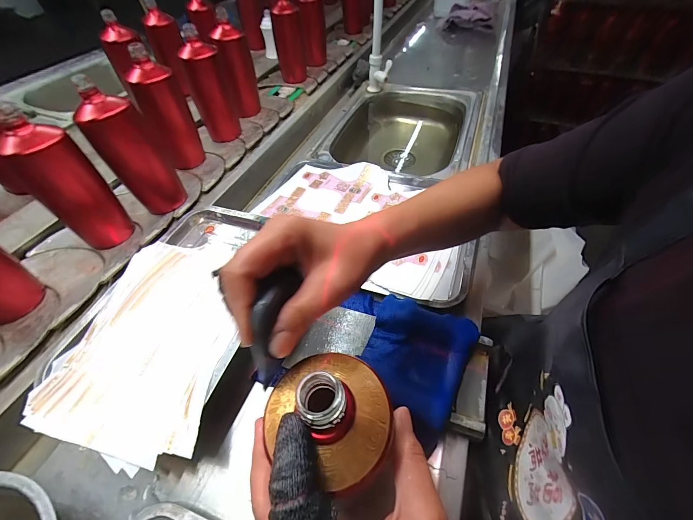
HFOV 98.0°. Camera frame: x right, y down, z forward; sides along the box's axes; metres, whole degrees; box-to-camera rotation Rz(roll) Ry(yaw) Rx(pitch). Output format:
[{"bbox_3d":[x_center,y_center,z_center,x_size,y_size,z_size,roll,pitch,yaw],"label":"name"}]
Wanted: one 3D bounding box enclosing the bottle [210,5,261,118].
[{"bbox_3d":[-0.257,-0.449,0.714,0.077,0.192,0.067,-14,53,-11],"label":"bottle"}]

